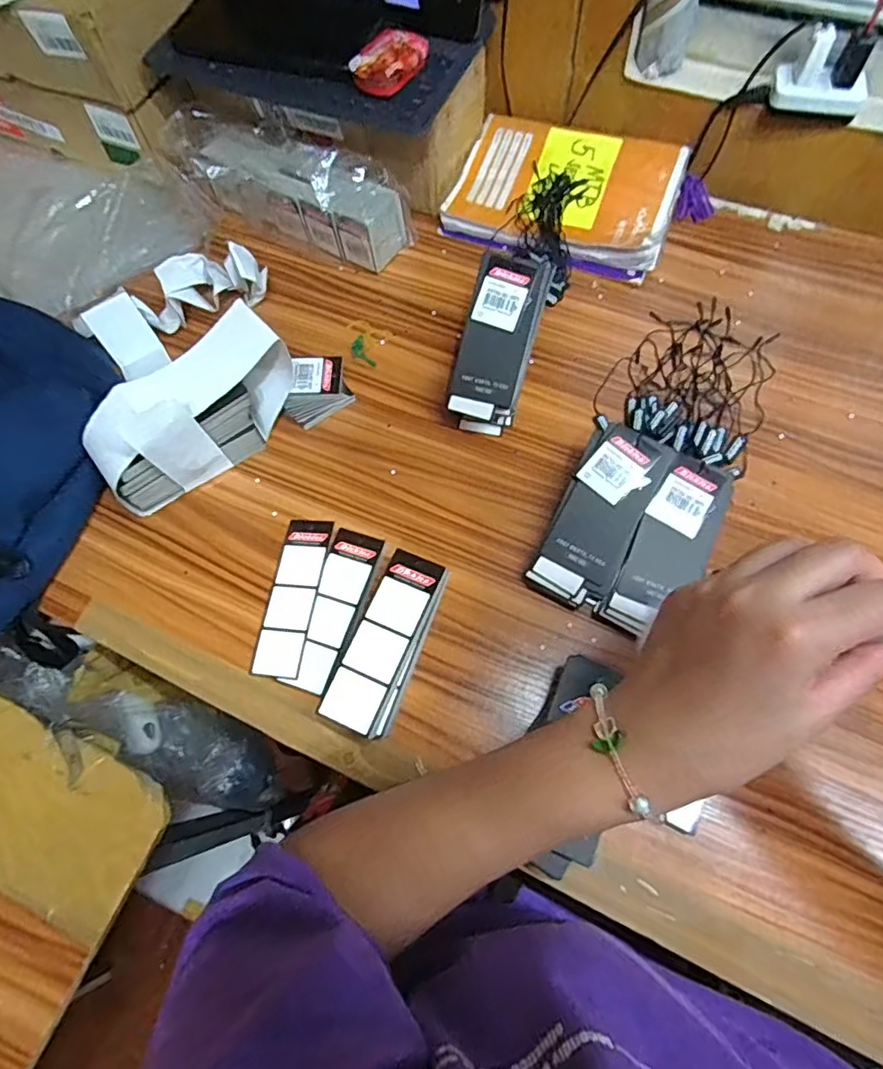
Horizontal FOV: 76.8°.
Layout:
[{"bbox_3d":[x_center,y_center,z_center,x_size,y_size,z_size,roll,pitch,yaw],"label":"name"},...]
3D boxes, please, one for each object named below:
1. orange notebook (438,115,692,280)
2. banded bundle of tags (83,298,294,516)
[{"bbox_3d":[0.117,-0.328,0.533,0.203,0.029,0.148,21,71,11],"label":"orange notebook"},{"bbox_3d":[-0.187,-0.093,0.414,0.158,0.105,0.059,-41,72,-13],"label":"banded bundle of tags"}]

